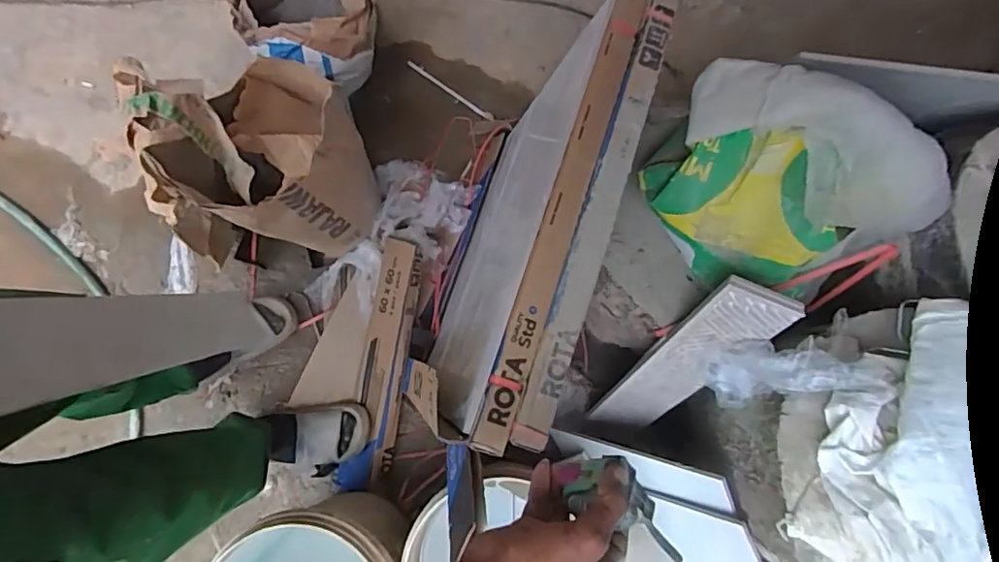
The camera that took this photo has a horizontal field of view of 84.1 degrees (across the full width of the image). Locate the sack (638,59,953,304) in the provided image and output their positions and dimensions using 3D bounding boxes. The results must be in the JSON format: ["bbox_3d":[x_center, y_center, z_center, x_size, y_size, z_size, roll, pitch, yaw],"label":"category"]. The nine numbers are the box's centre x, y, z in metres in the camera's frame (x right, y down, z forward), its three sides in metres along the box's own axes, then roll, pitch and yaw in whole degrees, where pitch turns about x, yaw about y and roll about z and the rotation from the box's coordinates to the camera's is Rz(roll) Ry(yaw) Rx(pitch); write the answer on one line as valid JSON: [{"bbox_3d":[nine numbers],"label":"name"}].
[{"bbox_3d":[0.362,-0.112,0.707,0.321,0.226,0.192,32,81,7],"label":"sack"}]

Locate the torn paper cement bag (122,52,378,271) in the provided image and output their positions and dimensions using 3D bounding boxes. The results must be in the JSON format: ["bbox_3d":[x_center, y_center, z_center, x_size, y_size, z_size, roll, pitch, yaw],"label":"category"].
[{"bbox_3d":[-0.439,-0.230,1.029,0.334,0.312,0.294,-10,78,-1],"label":"torn paper cement bag"}]

